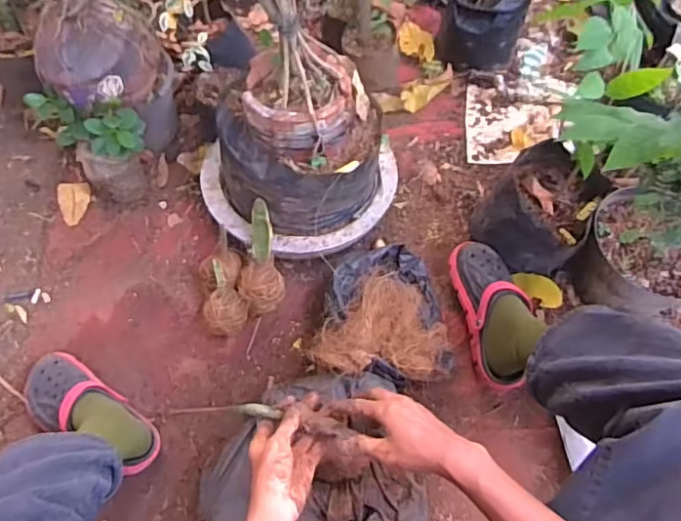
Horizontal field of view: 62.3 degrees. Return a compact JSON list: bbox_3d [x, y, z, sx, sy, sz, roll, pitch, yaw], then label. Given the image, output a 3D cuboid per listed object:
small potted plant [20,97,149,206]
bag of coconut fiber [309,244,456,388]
[{"bbox_3d":[-0.472,-0.235,1.120,0.167,0.215,0.124,35,65,23],"label":"small potted plant"},{"bbox_3d":[0.077,0.089,0.945,0.223,0.092,0.230,2,57,4],"label":"bag of coconut fiber"}]

